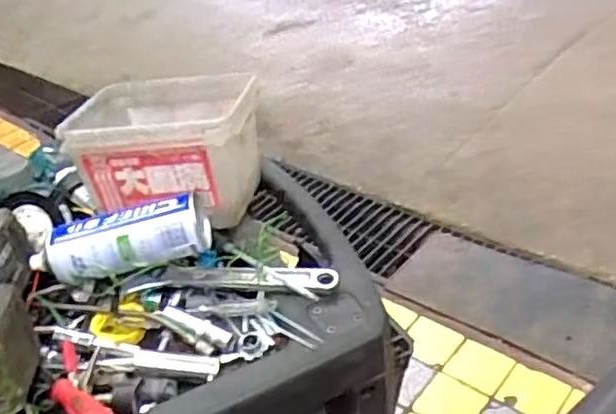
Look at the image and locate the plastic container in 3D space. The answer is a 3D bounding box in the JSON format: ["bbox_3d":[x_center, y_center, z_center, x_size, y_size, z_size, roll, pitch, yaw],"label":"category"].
[{"bbox_3d":[-0.166,-0.075,0.776,0.207,0.123,0.160,-2,36,7],"label":"plastic container"}]

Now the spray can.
[{"bbox_3d":[-0.201,0.033,0.691,0.190,0.058,0.062,-11,36,-6],"label":"spray can"}]

